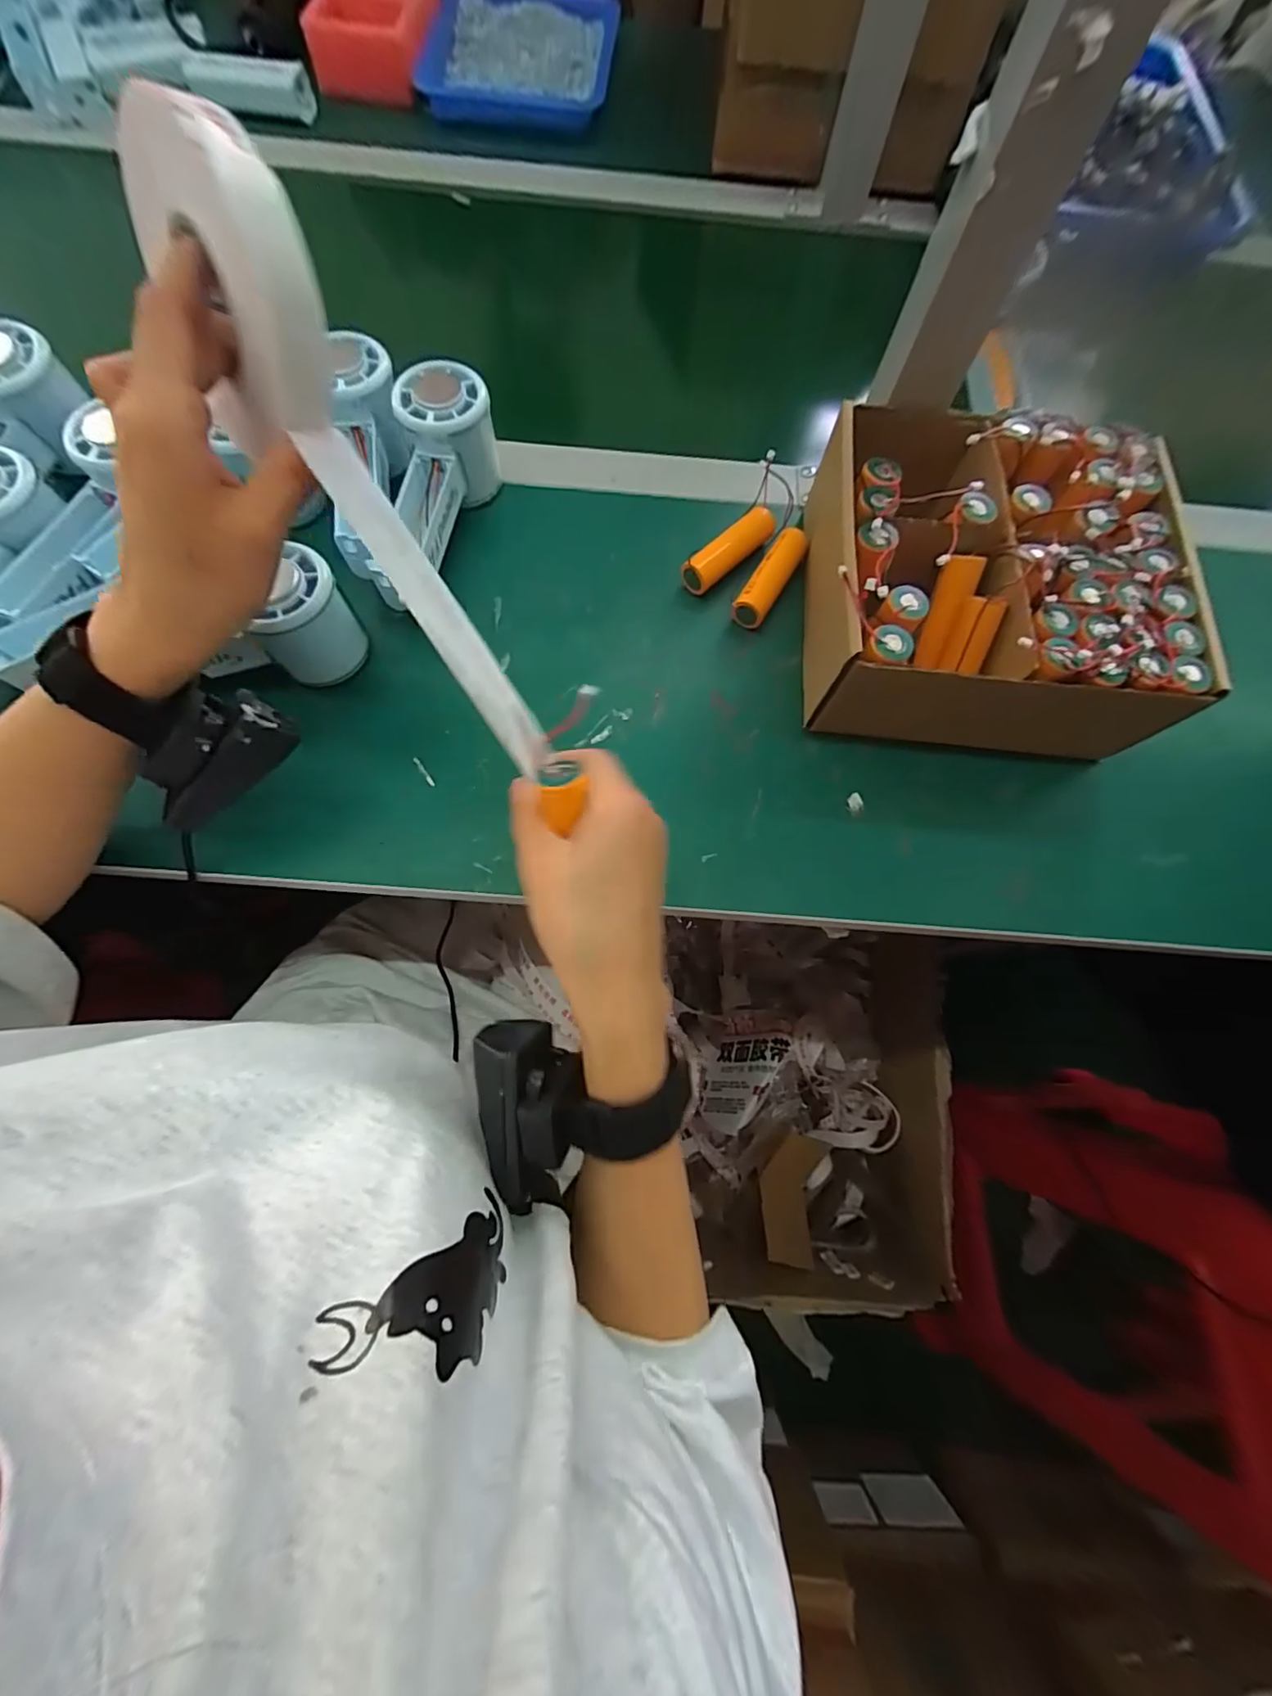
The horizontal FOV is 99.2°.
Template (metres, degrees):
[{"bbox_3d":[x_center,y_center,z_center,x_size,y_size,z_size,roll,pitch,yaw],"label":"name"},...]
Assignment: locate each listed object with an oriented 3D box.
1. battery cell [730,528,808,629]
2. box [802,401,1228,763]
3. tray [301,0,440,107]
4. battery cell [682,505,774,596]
[{"bbox_3d":[0.089,-0.178,0.362,0.021,0.024,0.071,31,74,7],"label":"battery cell"},{"bbox_3d":[0.209,-0.161,0.331,0.187,0.081,0.183,6,73,-1],"label":"box"},{"bbox_3d":[-0.247,-0.788,0.523,0.103,0.047,0.148,5,73,-2],"label":"tray"},{"bbox_3d":[0.063,-0.199,0.367,0.072,0.021,0.022,-38,78,-12],"label":"battery cell"}]

